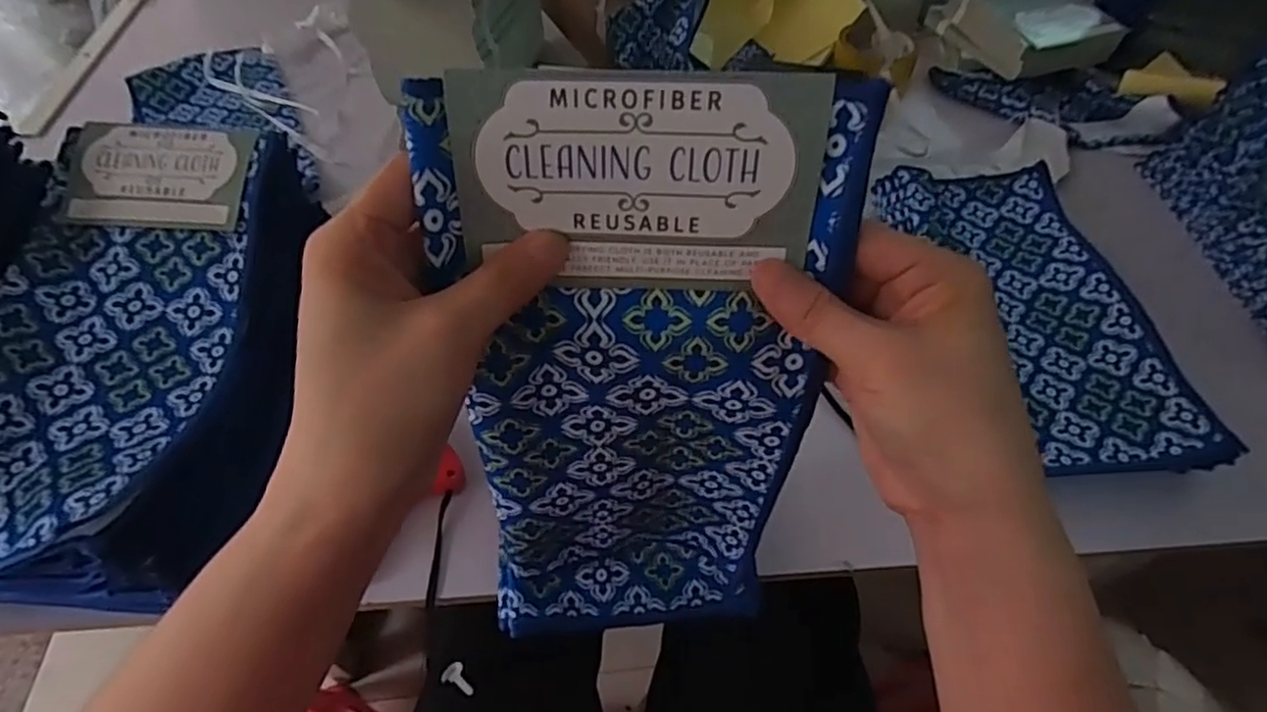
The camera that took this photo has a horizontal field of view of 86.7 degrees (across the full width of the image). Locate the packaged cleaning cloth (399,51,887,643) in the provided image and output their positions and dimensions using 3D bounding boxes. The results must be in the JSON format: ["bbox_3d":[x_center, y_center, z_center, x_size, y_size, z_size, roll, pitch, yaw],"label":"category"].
[{"bbox_3d":[0.000,0.033,0.302,0.142,0.307,0.034,1,44,-2],"label":"packaged cleaning cloth"}]

